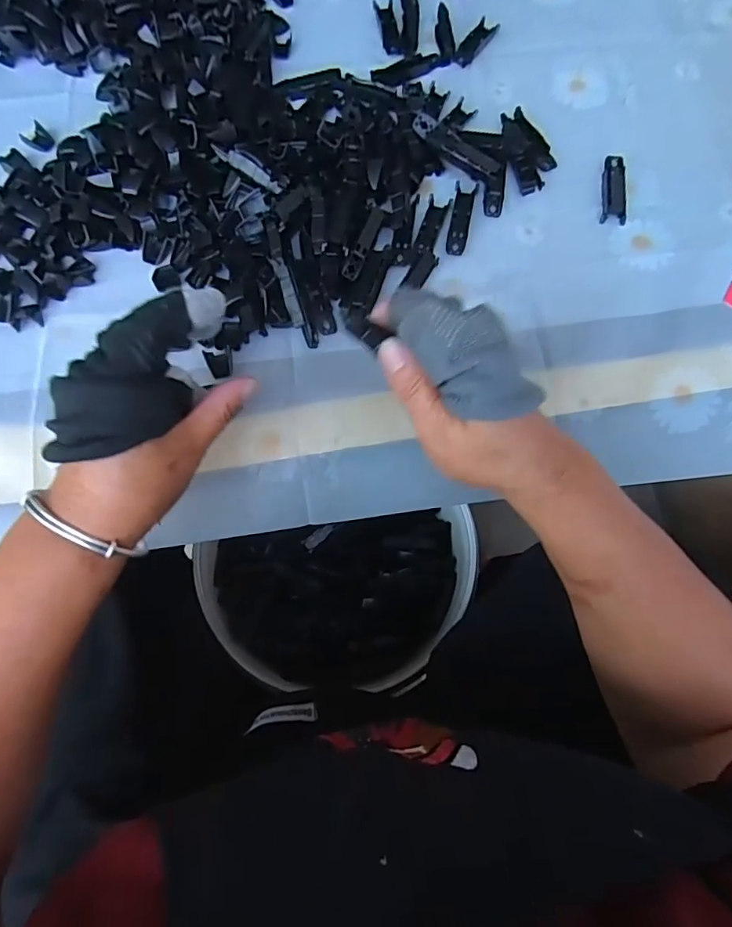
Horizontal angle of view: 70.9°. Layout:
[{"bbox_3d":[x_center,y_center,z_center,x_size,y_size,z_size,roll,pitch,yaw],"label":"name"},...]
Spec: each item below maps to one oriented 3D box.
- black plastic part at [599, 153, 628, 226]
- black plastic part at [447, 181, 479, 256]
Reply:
[{"bbox_3d":[0.201,-0.223,0.414,0.019,0.008,0.064,8,73,3],"label":"black plastic part"},{"bbox_3d":[0.074,-0.194,0.404,0.016,0.005,0.064,13,73,5],"label":"black plastic part"}]

